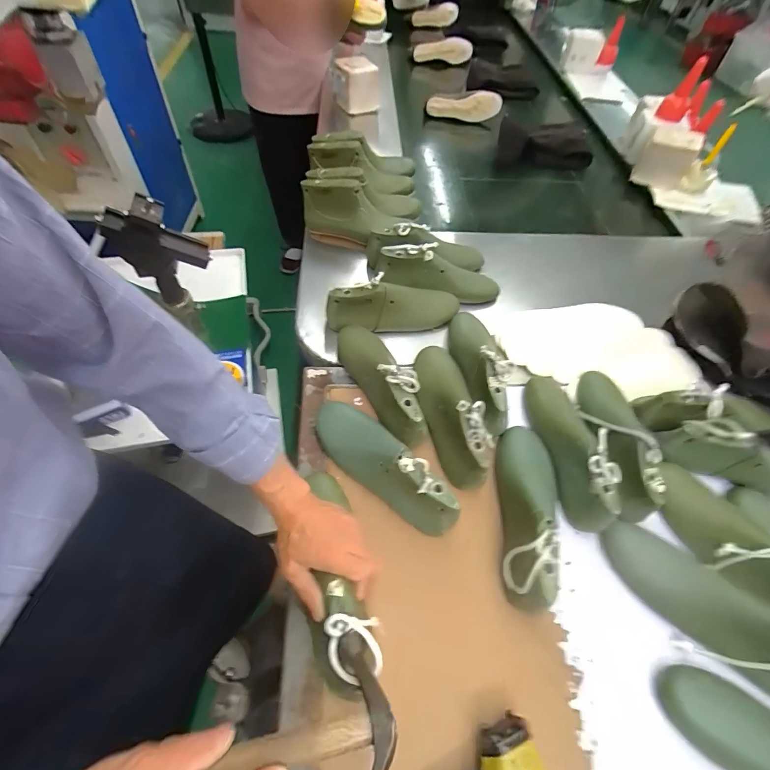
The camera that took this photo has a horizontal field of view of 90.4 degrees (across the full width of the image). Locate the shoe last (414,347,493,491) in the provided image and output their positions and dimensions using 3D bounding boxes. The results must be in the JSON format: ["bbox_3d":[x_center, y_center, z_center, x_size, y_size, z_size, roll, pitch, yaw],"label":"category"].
[{"bbox_3d":[0.111,0.029,0.591,0.083,0.087,0.250,-10,56,-12],"label":"shoe last"}]

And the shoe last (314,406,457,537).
[{"bbox_3d":[-0.011,0.105,0.535,0.074,0.088,0.257,-36,65,-26],"label":"shoe last"}]

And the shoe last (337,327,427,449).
[{"bbox_3d":[-0.009,-0.024,0.616,0.076,0.097,0.254,-20,46,-18],"label":"shoe last"}]

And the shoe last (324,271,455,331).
[{"bbox_3d":[0.018,-0.146,0.706,0.252,0.080,0.070,-10,58,-11],"label":"shoe last"}]

